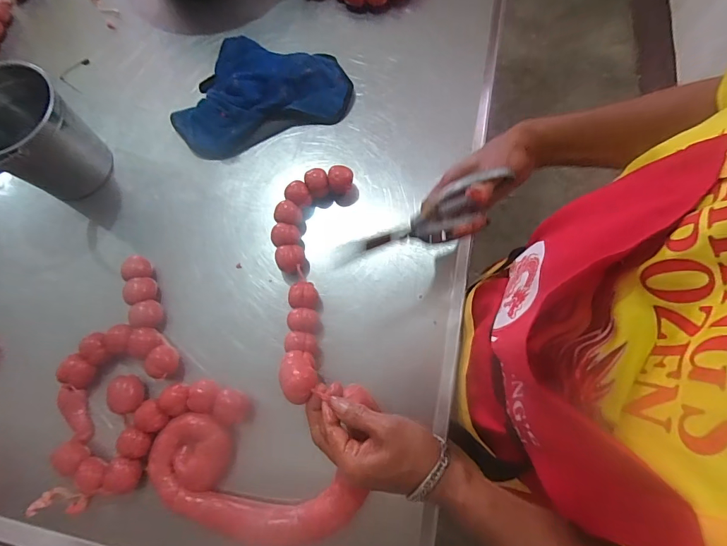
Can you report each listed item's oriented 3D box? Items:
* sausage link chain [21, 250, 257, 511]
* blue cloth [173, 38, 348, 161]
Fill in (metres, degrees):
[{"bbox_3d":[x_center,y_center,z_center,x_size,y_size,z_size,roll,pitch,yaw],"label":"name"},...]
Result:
[{"bbox_3d":[-0.301,0.152,0.474,0.250,0.032,0.272,-40,75,-11],"label":"sausage link chain"},{"bbox_3d":[-0.161,-0.287,0.607,0.261,0.034,0.186,-16,72,-4],"label":"blue cloth"}]

